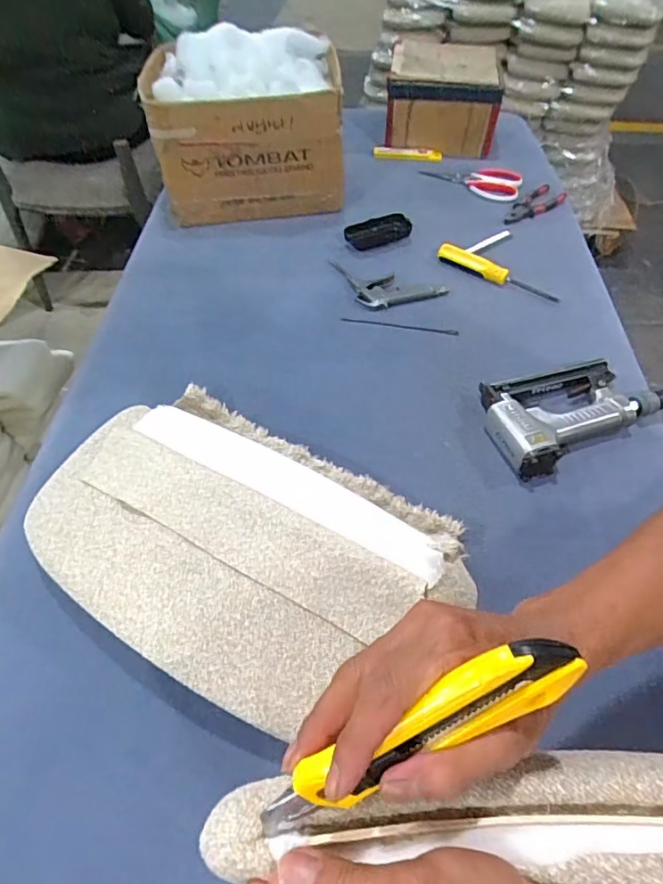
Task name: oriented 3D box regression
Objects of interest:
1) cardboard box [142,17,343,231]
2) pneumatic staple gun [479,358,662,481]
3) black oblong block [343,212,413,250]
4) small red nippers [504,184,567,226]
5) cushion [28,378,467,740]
[{"bbox_3d":[-0.139,-0.517,0.879,0.298,0.228,0.218,-5,53,-3],"label":"cardboard box"},{"bbox_3d":[0.299,-0.052,0.639,0.250,0.046,0.126,-21,56,-15],"label":"pneumatic staple gun"},{"bbox_3d":[0.080,-0.349,0.865,0.112,0.025,0.056,-13,54,-9],"label":"black oblong block"},{"bbox_3d":[0.351,-0.409,0.907,0.056,0.012,0.151,38,62,25],"label":"small red nippers"},{"bbox_3d":[-0.091,0.088,0.514,0.426,0.085,0.270,27,58,20],"label":"cushion"}]

